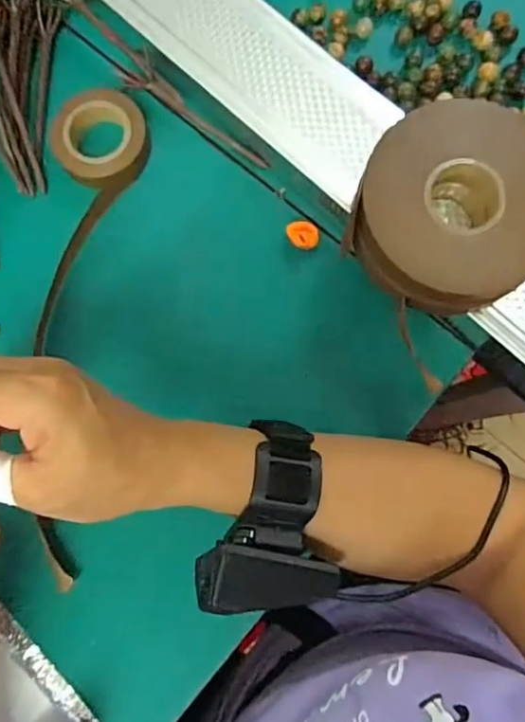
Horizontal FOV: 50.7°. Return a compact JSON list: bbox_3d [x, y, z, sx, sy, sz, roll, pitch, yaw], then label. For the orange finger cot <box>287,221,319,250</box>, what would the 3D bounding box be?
[{"bbox_3d":[0.026,-0.082,0.362,0.020,0.008,0.019,7,82,3],"label":"orange finger cot"}]

